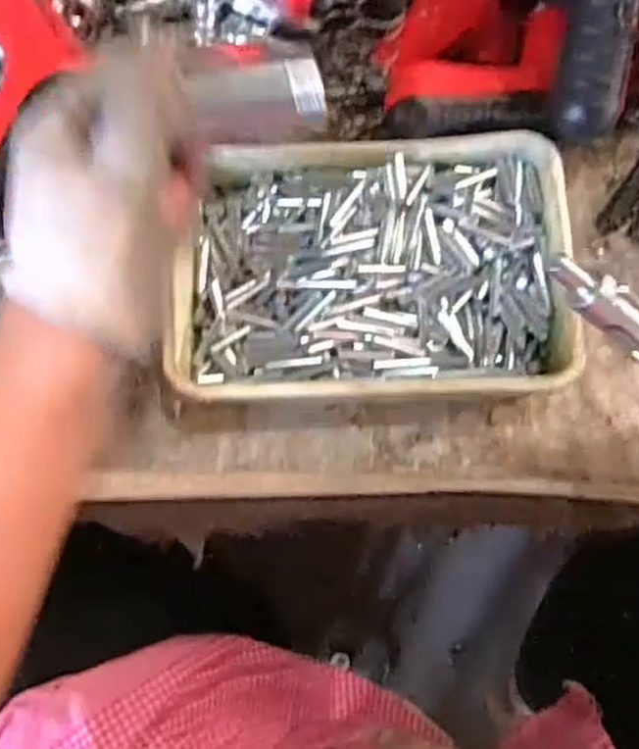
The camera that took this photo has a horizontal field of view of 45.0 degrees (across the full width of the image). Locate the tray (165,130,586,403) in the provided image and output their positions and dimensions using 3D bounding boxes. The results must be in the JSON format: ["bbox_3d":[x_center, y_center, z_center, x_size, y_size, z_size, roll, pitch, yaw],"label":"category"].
[{"bbox_3d":[0.026,-0.051,0.395,0.192,0.041,0.137,-3,74,0],"label":"tray"}]

